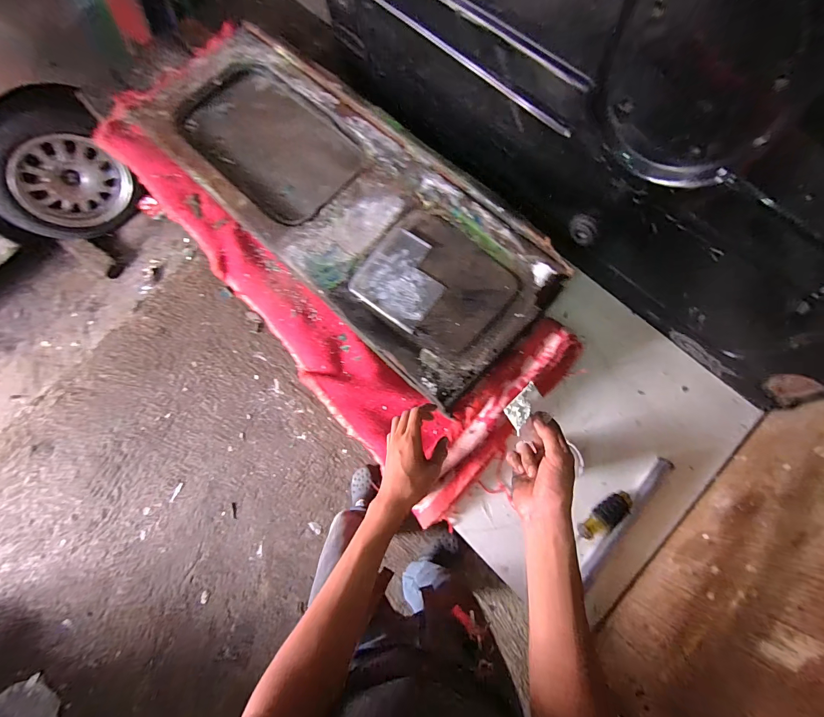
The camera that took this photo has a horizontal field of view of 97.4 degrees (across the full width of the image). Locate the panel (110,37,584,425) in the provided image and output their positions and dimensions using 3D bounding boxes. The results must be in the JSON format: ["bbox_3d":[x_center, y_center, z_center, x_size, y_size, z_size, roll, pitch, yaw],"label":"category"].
[{"bbox_3d":[-0.171,-0.363,0.778,1.009,0.067,0.381,42,79,11],"label":"panel"}]

